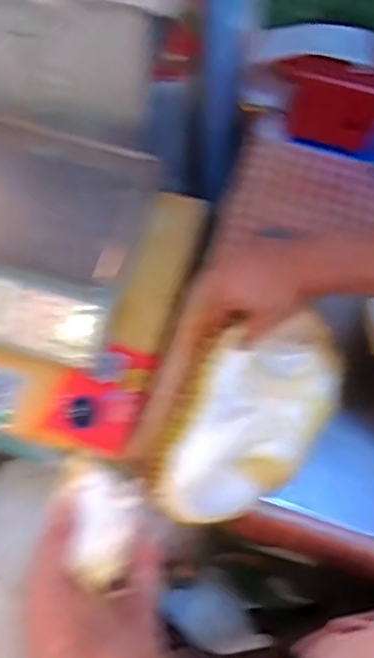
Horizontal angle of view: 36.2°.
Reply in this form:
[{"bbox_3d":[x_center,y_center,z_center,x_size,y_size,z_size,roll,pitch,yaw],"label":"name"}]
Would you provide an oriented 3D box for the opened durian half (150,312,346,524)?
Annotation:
[{"bbox_3d":[0.060,0.086,0.582,0.144,0.060,0.238,43,71,-15],"label":"opened durian half"}]

